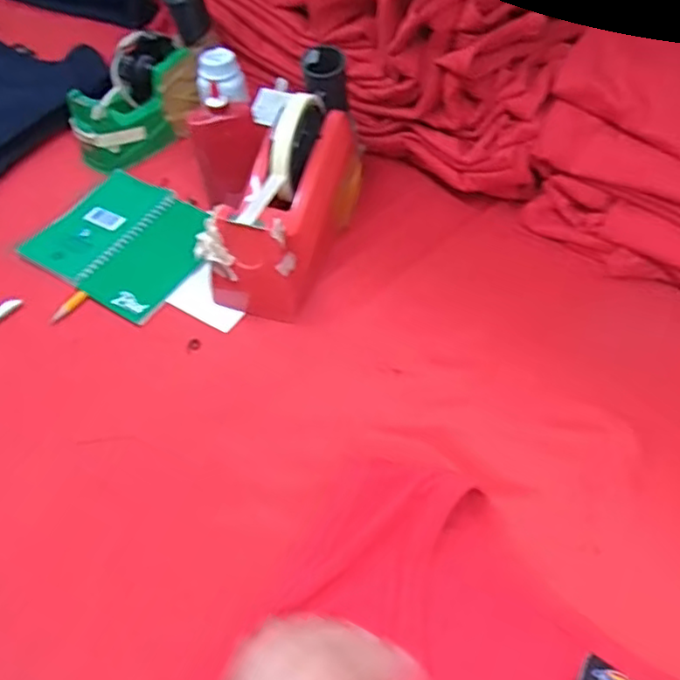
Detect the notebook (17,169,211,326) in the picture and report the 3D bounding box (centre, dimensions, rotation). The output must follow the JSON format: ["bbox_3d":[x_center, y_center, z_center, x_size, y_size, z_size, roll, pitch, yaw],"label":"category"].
[{"bbox_3d":[-0.196,-0.094,0.597,0.154,0.010,0.134,27,59,22],"label":"notebook"}]

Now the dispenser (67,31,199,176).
[{"bbox_3d":[-0.211,-0.249,0.668,0.063,0.078,0.140,26,59,22],"label":"dispenser"}]

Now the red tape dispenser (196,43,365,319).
[{"bbox_3d":[-0.037,-0.140,0.556,0.078,0.129,0.244,15,69,15],"label":"red tape dispenser"}]

